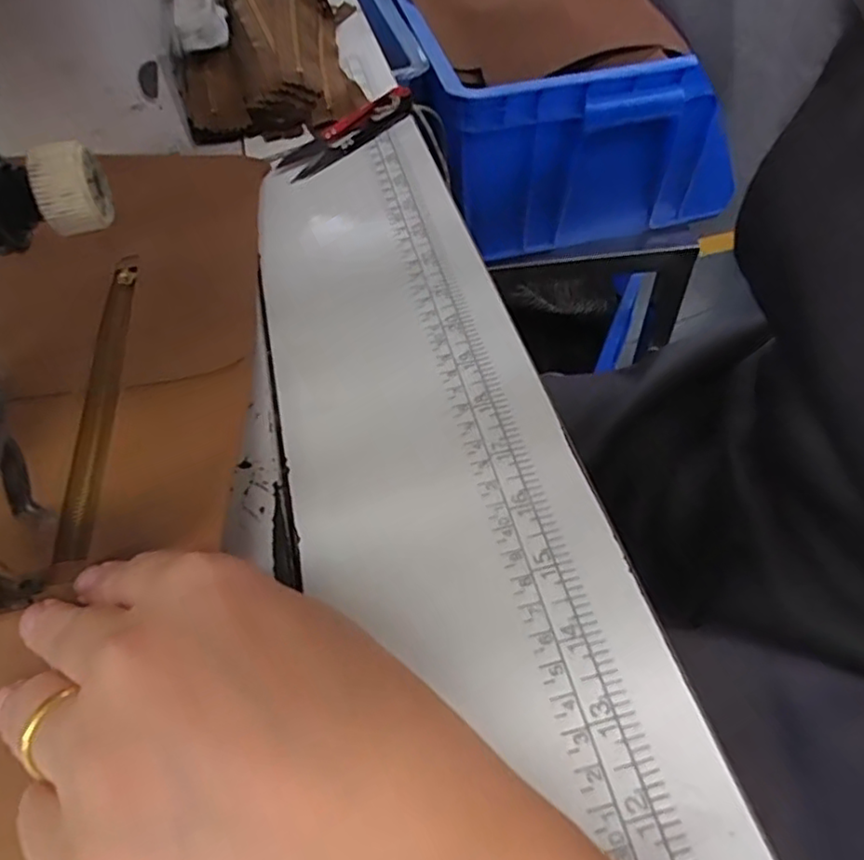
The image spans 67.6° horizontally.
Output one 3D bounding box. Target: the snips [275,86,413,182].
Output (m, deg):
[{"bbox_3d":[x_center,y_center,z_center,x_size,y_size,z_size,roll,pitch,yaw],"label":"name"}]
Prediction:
[{"bbox_3d":[-0.053,-0.190,0.409,0.102,0.018,0.026,-36,58,-24],"label":"snips"}]

